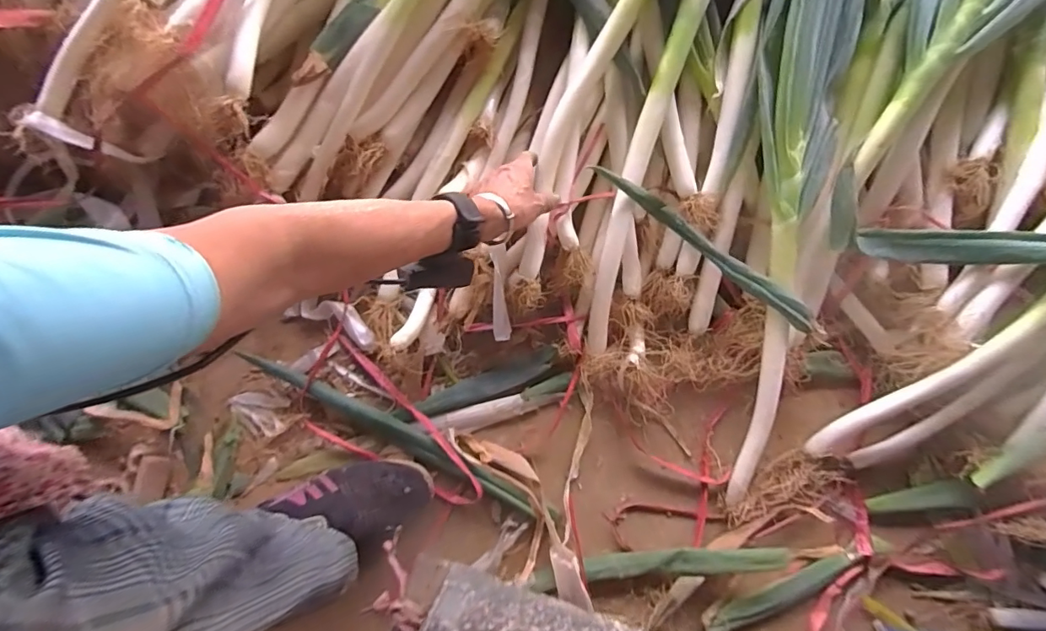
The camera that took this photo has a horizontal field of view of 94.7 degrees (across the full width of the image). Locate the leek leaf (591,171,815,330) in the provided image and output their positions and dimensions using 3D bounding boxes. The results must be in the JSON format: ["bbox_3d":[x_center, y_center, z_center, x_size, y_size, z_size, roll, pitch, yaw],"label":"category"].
[{"bbox_3d":[0.214,-0.084,0.557,0.299,0.039,0.029,37,81,7],"label":"leek leaf"}]

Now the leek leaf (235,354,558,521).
[{"bbox_3d":[-0.154,0.150,0.600,0.420,0.021,0.033,28,81,5],"label":"leek leaf"}]

